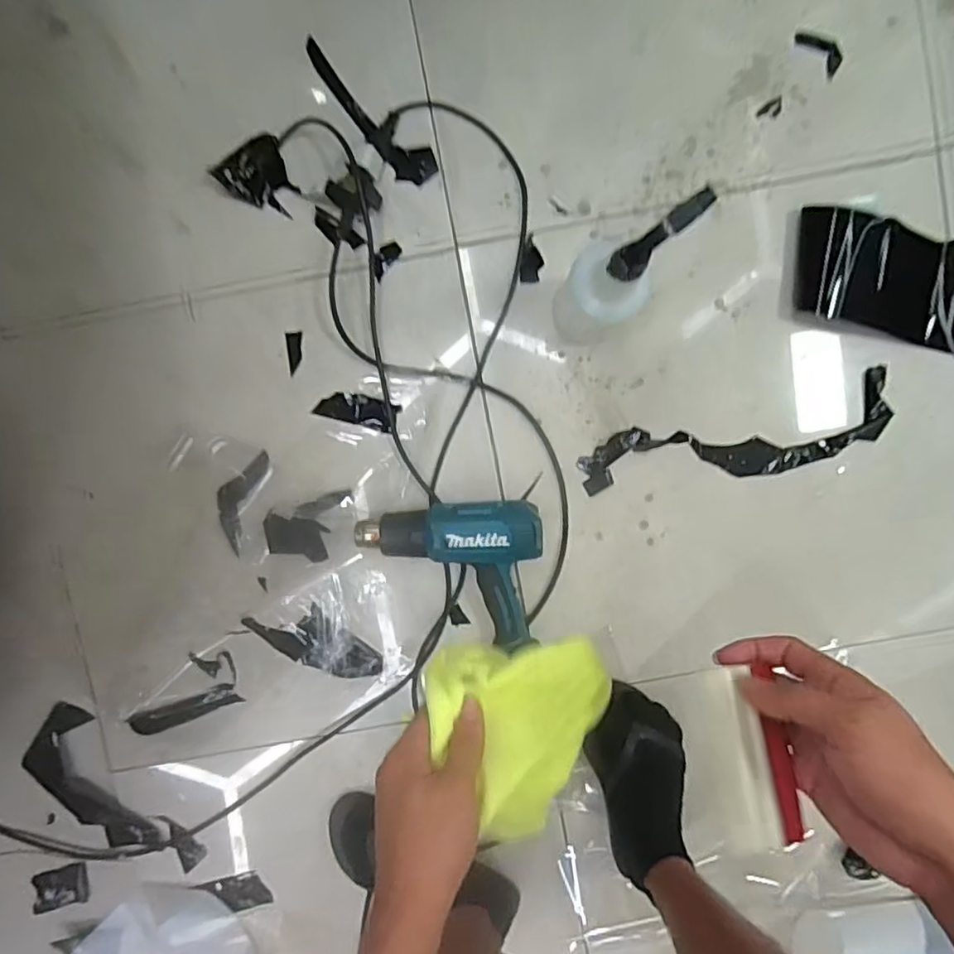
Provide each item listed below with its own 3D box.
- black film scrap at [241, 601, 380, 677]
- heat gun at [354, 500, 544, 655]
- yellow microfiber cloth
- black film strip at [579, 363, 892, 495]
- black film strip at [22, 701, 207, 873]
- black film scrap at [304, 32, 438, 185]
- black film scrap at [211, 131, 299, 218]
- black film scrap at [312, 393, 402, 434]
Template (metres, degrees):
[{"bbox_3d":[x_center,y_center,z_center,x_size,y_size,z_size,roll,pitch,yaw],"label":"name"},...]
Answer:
[{"bbox_3d":[-0.218,0.224,0.831,0.177,0.009,0.082,37,95,-2],"label":"black film scrap"},{"bbox_3d":[-0.030,0.128,0.786,0.222,0.075,0.192,-4,94,3],"label":"heat gun"},{"bbox_3d":[0.032,0.181,0.434,0.123,0.023,0.123,-7,76,2],"label":"yellow microfiber cloth"},{"bbox_3d":[0.332,-0.043,0.800,0.394,0.010,0.099,-14,95,3],"label":"black film strip"},{"bbox_3d":[-0.513,0.452,0.864,0.117,0.011,0.287,-40,93,4],"label":"black film strip"},{"bbox_3d":[-0.135,-0.459,0.771,0.051,0.010,0.221,-40,93,4],"label":"black film scrap"},{"bbox_3d":[-0.268,-0.370,0.776,0.084,0.016,0.088,-37,94,4],"label":"black film scrap"},{"bbox_3d":[-0.156,-0.088,0.812,0.107,0.004,0.038,15,98,4],"label":"black film scrap"}]

